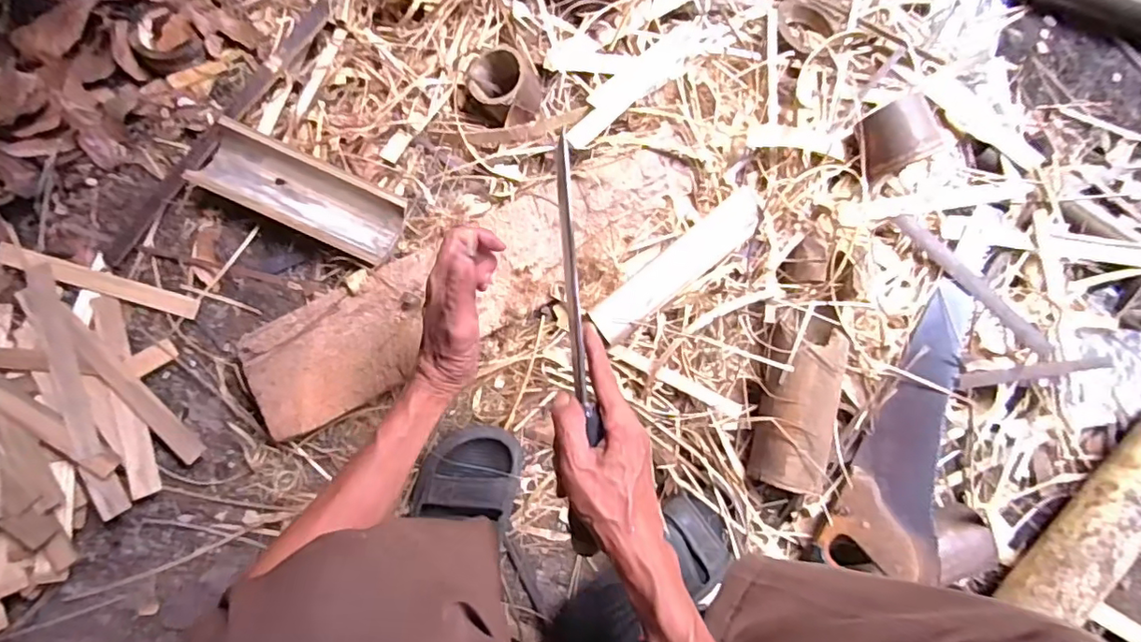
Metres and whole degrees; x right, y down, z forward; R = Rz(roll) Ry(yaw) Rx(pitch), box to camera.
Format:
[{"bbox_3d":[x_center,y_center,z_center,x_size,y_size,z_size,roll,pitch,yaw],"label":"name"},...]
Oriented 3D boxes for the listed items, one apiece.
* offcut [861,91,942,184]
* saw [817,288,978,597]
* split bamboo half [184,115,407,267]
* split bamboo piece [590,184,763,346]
[{"bbox_3d":[0.388,-0.217,0.679,0.077,0.061,0.076,-23,86,-9],"label":"offcut"},{"bbox_3d":[0.390,0.122,0.670,0.109,0.025,0.337,13,82,18],"label":"saw"},{"bbox_3d":[-0.301,-0.142,0.639,0.229,0.040,0.083,25,81,-3],"label":"split bamboo half"},{"bbox_3d":[0.122,-0.062,0.631,0.225,0.029,0.045,-39,89,-10],"label":"split bamboo piece"}]

